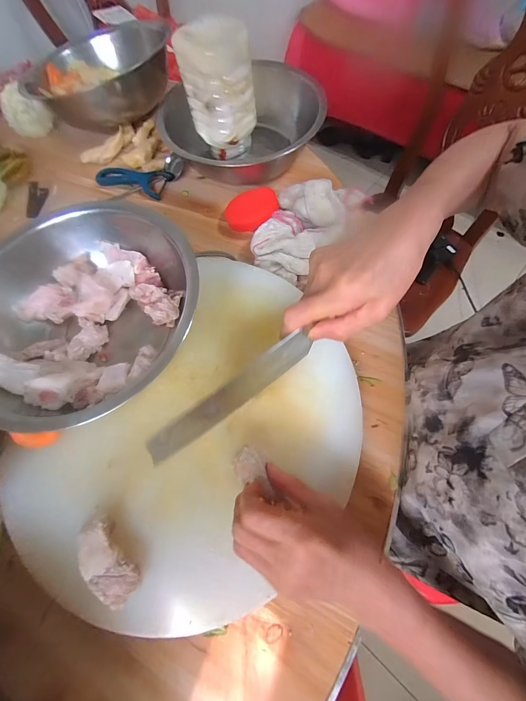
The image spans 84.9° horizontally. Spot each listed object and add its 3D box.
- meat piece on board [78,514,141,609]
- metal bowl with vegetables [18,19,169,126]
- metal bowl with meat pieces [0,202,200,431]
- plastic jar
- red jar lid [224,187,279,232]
[{"bbox_3d":[-0.152,0.201,0.278,0.038,0.017,0.080,-38,73,-13],"label":"meat piece on board"},{"bbox_3d":[-0.310,-0.539,0.563,0.248,0.084,0.219,-9,69,-2],"label":"metal bowl with vegetables"},{"bbox_3d":[-0.211,-0.048,0.349,0.261,0.071,0.239,0,69,1],"label":"metal bowl with meat pieces"},{"bbox_3d":[-0.075,-0.423,0.475,0.099,0.157,0.087,35,74,16],"label":"plastic jar"},{"bbox_3d":[-0.019,-0.228,0.456,0.089,0.014,0.075,-45,66,-10],"label":"red jar lid"}]

